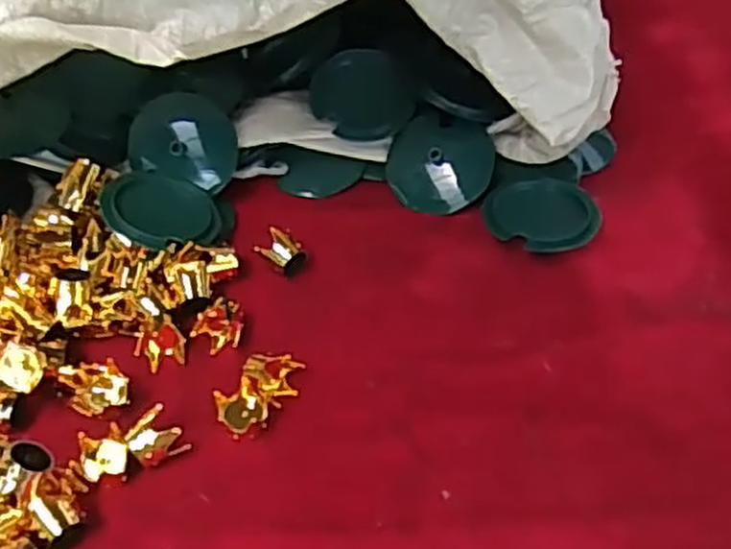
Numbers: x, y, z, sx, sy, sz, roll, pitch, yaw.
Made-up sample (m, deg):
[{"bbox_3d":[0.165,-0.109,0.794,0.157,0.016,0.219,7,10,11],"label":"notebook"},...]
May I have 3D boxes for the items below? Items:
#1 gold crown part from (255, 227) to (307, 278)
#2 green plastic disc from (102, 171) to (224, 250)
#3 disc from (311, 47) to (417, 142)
[{"bbox_3d":[-0.054,-0.016,0.492,0.021,0.017,0.032,-35,55,-27],"label":"gold crown part"},{"bbox_3d":[-0.130,-0.041,0.497,0.073,0.009,0.058,15,56,-12],"label":"green plastic disc"},{"bbox_3d":[-0.001,-0.132,0.561,0.073,0.005,0.068,-1,84,5],"label":"disc"}]

